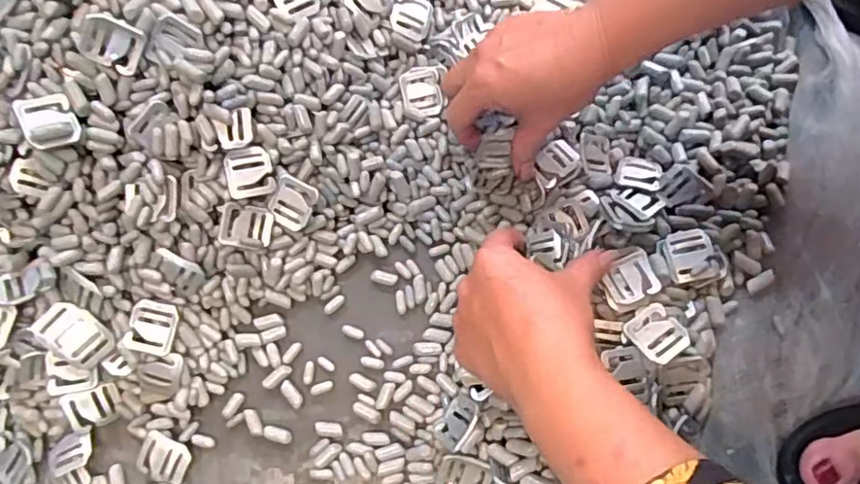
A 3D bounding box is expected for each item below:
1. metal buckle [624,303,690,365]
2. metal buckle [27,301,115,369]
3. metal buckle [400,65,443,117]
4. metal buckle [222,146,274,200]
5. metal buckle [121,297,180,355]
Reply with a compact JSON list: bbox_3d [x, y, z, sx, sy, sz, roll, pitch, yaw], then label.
[{"bbox_3d":[0.147,0.059,0.378,0.030,0.004,0.034,-37,60,-1],"label":"metal buckle"},{"bbox_3d":[-0.237,0.062,0.388,0.046,0.006,0.030,46,74,-10],"label":"metal buckle"},{"bbox_3d":[-0.007,-0.114,0.447,0.030,0.004,0.036,-7,94,5],"label":"metal buckle"},{"bbox_3d":[-0.124,-0.048,0.402,0.031,0.005,0.033,-16,90,-23],"label":"metal buckle"},{"bbox_3d":[-0.188,0.057,0.396,0.030,0.004,0.035,14,86,-12],"label":"metal buckle"}]

